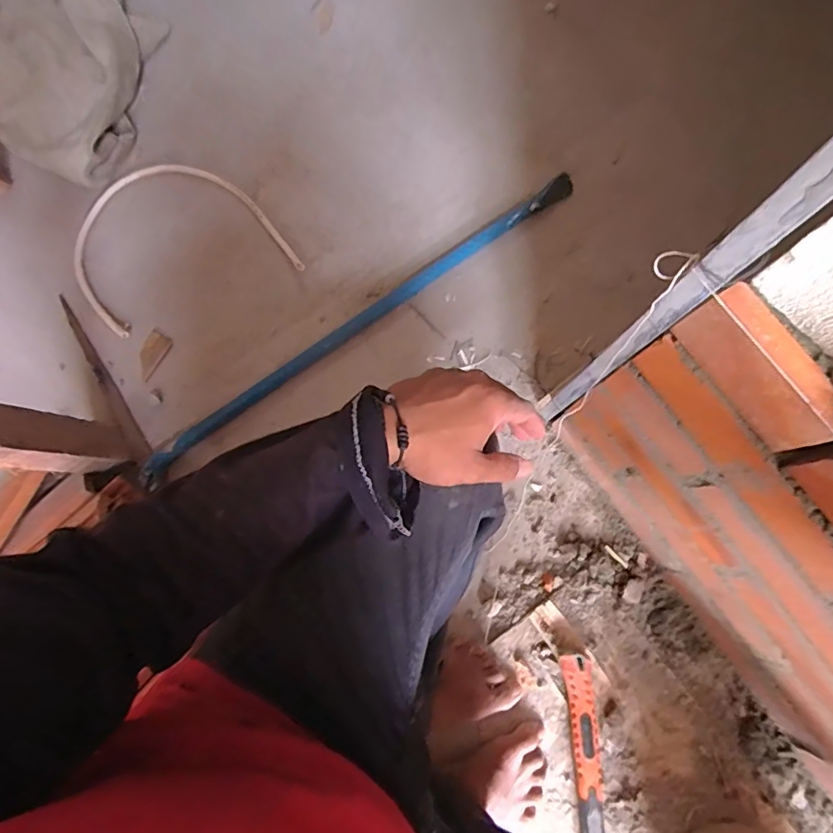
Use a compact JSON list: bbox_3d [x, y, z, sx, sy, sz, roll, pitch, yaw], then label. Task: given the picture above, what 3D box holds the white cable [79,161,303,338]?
[{"bbox_3d":[-0.371,-0.278,0.782,0.326,0.026,0.257,-22,78,-4],"label":"white cable"}]

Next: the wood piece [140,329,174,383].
[{"bbox_3d":[-0.389,-0.089,0.753,0.036,0.007,0.071,26,79,7],"label":"wood piece"}]

